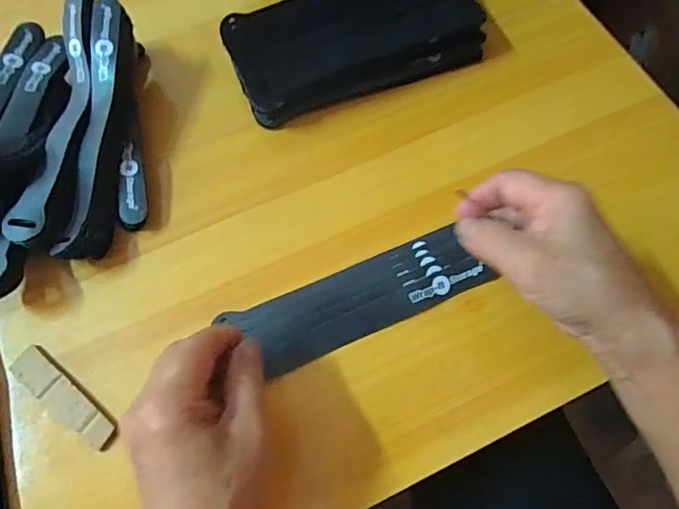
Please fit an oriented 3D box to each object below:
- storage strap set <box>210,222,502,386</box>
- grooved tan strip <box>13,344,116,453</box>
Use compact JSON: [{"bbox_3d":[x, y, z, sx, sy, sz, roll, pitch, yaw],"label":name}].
[{"bbox_3d":[0.015,0.030,0.341,0.175,0.011,0.052,-21,68,-8],"label":"storage strap set"},{"bbox_3d":[-0.179,0.093,0.326,0.089,0.004,0.022,36,73,15],"label":"grooved tan strip"}]

